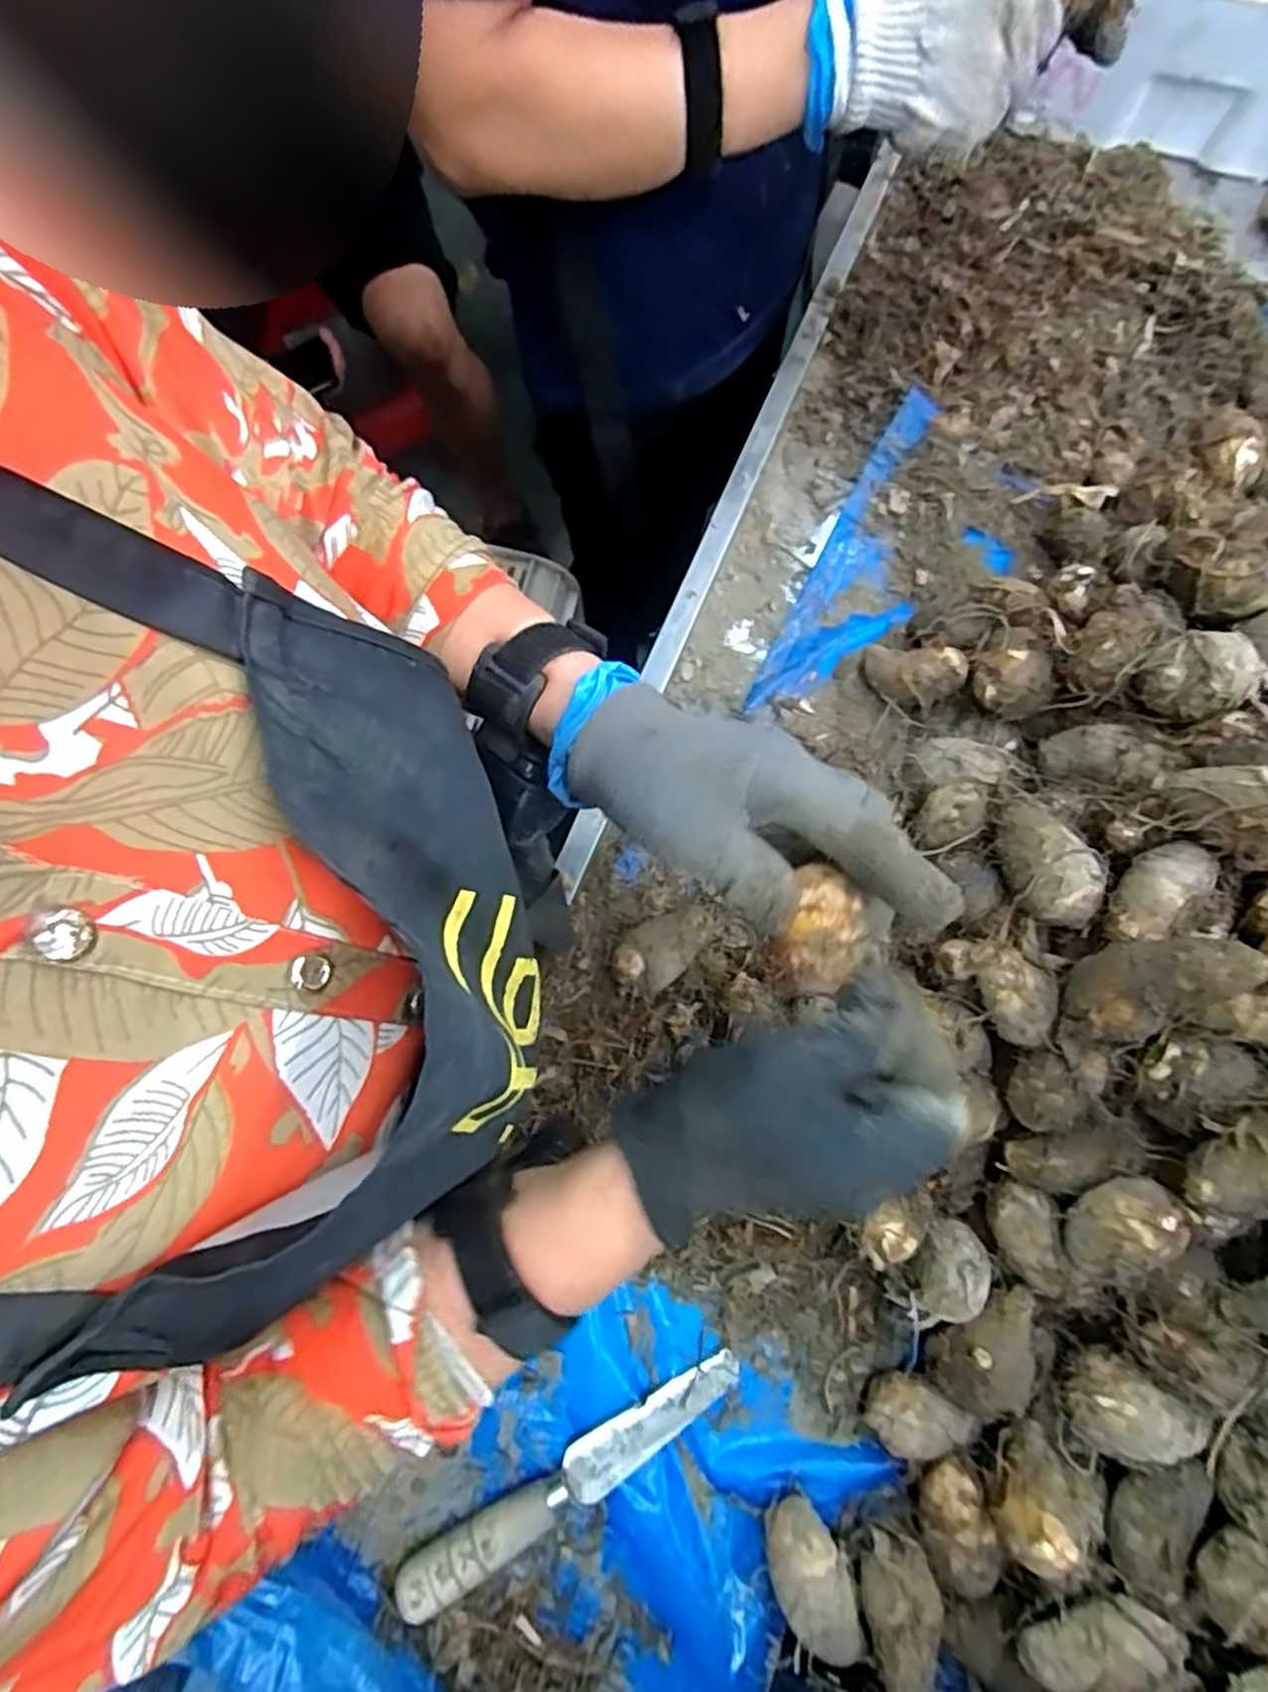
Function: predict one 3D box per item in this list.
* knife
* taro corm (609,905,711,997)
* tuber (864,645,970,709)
[{"bbox_3d":[-0.029,0.337,0.405,0.195,0.027,0.029,-25,79,-7],"label":"knife"},{"bbox_3d":[0.018,0.062,0.470,0.068,0.033,0.038,-39,81,-9],"label":"taro corm"},{"bbox_3d":[0.190,-0.115,0.523,0.065,0.029,0.043,14,76,28],"label":"tuber"}]

